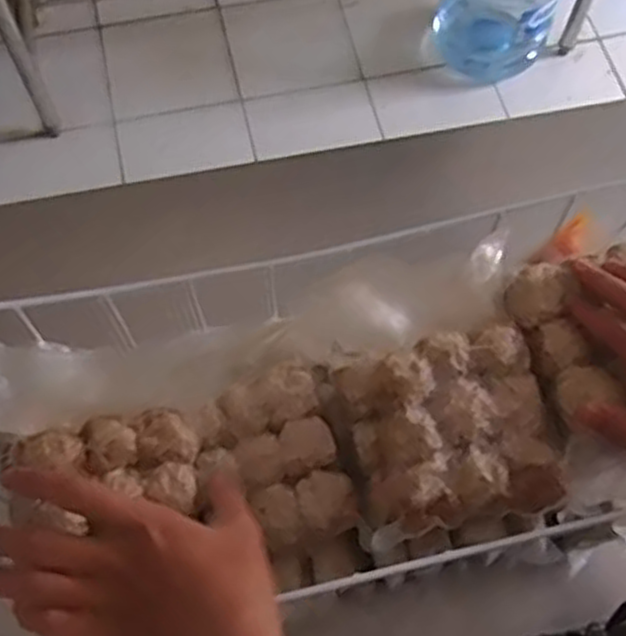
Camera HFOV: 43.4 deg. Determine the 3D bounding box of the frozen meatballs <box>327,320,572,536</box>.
[{"bbox_3d":[0.091,0.075,0.525,0.127,0.057,0.125,-9,65,-4],"label":"frozen meatballs"}]

